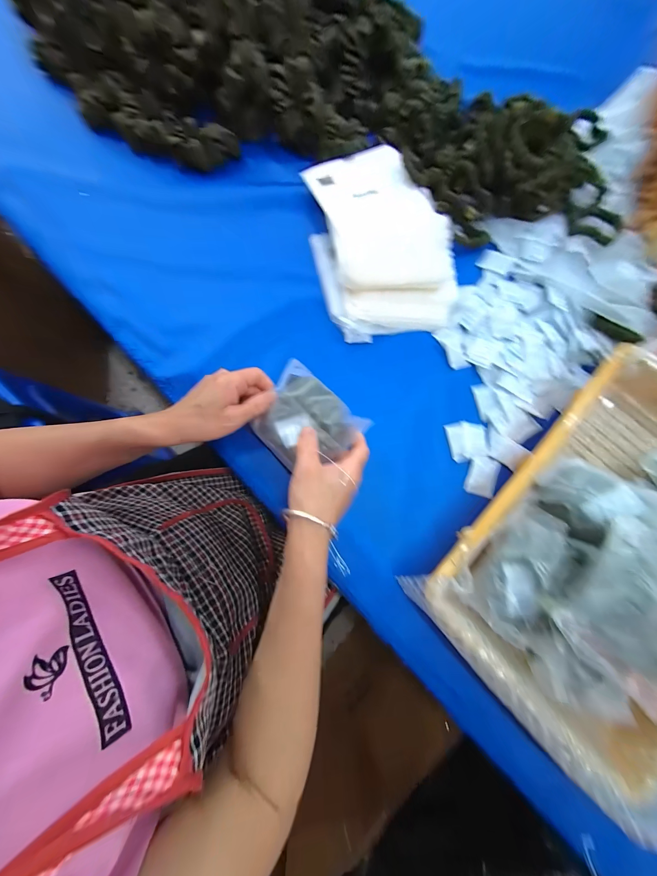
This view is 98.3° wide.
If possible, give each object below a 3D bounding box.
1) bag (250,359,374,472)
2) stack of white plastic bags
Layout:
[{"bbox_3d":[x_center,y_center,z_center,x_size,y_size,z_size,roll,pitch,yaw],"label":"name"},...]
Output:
[{"bbox_3d":[-0.028,-0.020,0.312,0.115,0.024,0.094,42,80,7],"label":"bag"},{"bbox_3d":[0.066,-0.283,0.400,0.175,0.034,0.286,-12,78,-7],"label":"stack of white plastic bags"}]

